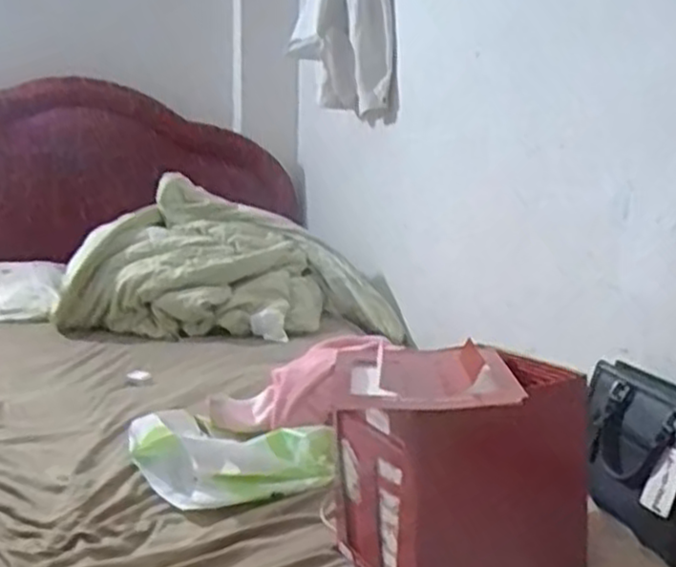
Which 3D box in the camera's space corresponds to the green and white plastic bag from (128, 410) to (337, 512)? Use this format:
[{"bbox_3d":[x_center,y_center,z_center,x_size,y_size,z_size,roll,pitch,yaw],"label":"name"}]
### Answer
[{"bbox_3d":[-0.158,0.246,1.120,0.297,0.087,0.167,0,12,-8],"label":"green and white plastic bag"}]

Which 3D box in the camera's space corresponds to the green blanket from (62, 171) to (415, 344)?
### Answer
[{"bbox_3d":[-0.270,-0.050,1.944,0.824,0.329,0.356,3,12,6],"label":"green blanket"}]

